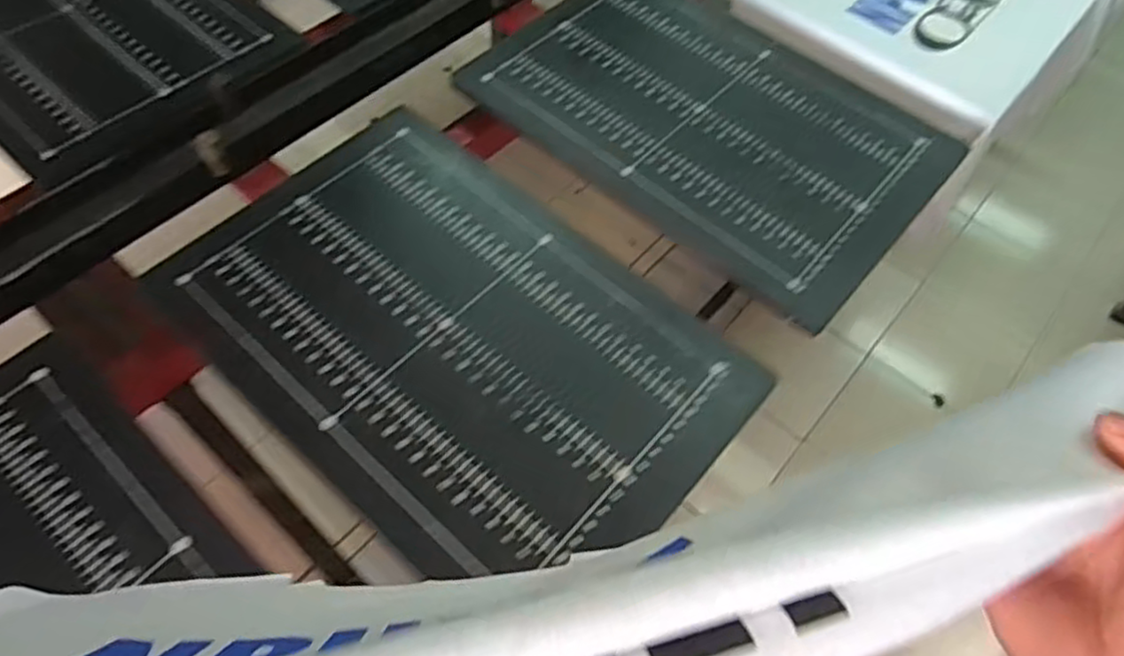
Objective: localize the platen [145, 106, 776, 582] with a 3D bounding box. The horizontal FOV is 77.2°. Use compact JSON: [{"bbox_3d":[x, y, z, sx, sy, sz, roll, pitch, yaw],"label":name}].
[{"bbox_3d":[-0.122,-0.001,0.760,0.591,0.013,0.384,38,64,19],"label":"platen"}]

